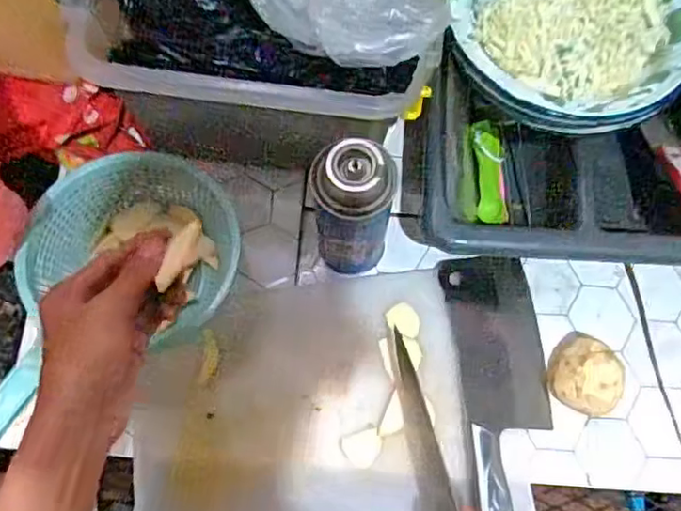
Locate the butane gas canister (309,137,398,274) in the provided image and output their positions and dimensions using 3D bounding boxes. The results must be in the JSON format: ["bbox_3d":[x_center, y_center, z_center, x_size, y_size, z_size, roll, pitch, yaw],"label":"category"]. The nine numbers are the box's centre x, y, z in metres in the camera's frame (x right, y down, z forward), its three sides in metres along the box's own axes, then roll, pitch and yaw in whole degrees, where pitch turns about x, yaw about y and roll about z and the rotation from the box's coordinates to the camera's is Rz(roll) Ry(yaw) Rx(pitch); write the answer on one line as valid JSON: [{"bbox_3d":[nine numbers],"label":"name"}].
[{"bbox_3d":[0.011,-0.034,0.513,0.063,0.172,0.061,2,72,-2],"label":"butane gas canister"}]

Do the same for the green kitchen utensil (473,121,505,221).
[{"bbox_3d":[0.147,-0.080,0.590,0.030,0.023,0.100,-1,77,0],"label":"green kitchen utensil"}]

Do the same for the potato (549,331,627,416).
[{"bbox_3d":[0.224,0.106,0.541,0.059,0.042,0.063,1,72,-2],"label":"potato"}]

